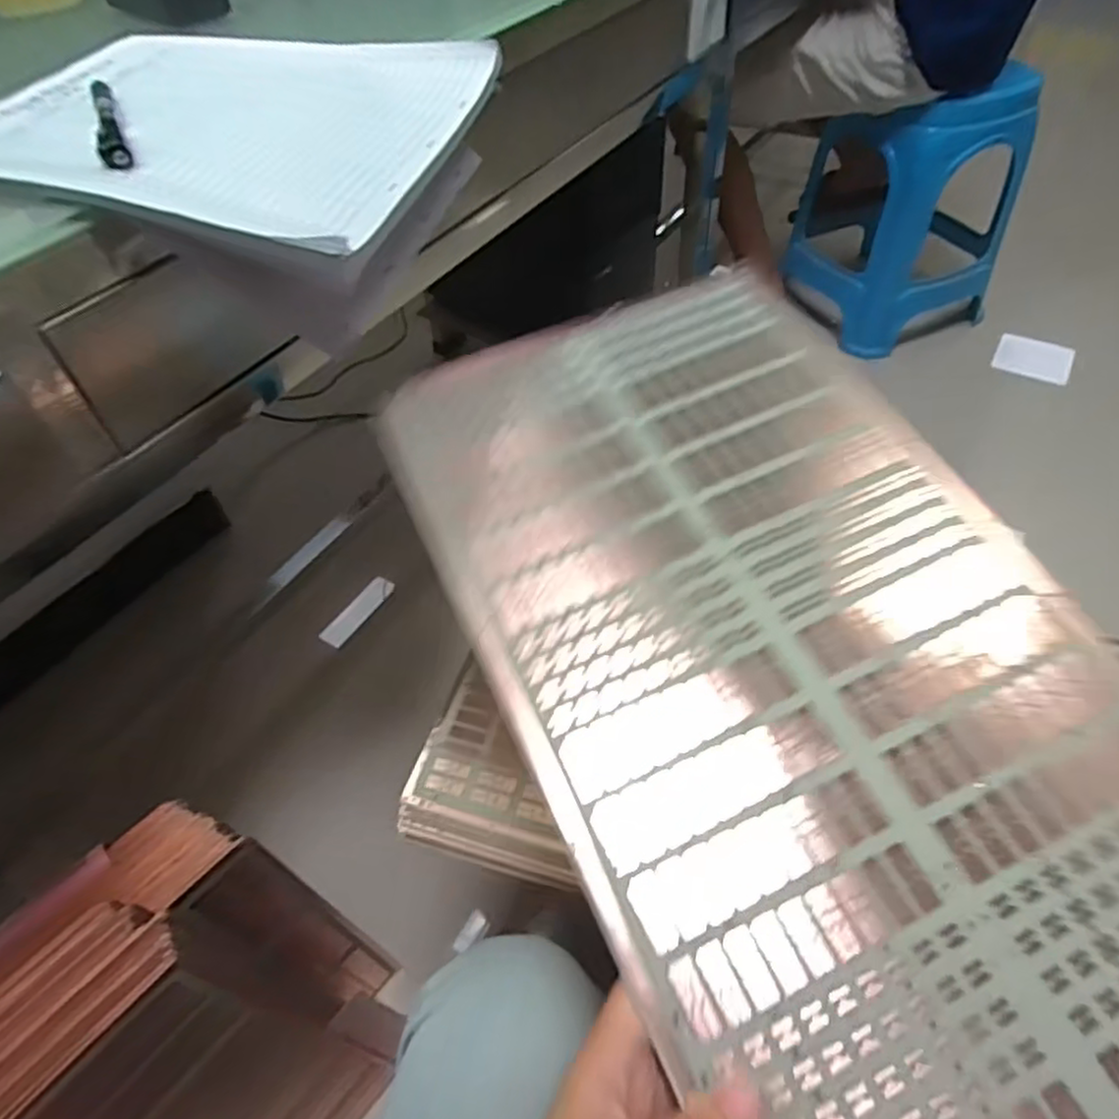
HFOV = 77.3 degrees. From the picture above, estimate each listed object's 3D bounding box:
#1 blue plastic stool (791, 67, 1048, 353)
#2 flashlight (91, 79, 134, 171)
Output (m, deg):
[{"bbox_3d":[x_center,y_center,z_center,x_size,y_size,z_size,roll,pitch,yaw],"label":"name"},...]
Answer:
[{"bbox_3d":[0.671,-0.701,1.373,0.318,0.420,0.320,-20,52,-11],"label":"blue plastic stool"},{"bbox_3d":[-0.250,-0.241,0.384,0.014,0.009,0.121,-24,53,-15],"label":"flashlight"}]

